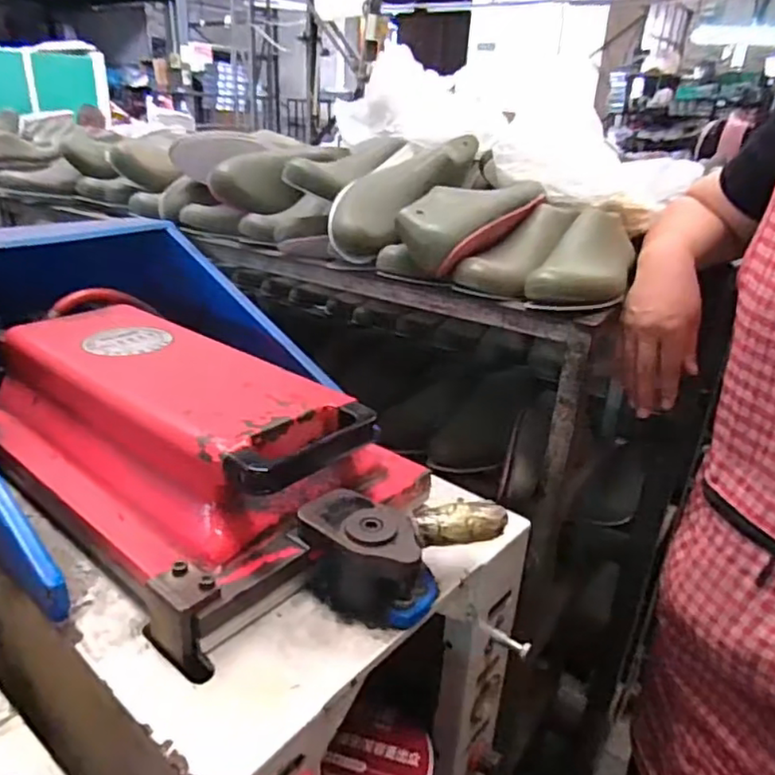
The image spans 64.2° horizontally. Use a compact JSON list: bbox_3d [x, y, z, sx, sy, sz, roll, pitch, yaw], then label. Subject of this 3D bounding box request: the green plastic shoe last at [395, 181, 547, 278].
[{"bbox_3d":[0.115,-0.212,0.753,0.233,0.066,0.096,-32,40,-31],"label":"green plastic shoe last"}]

